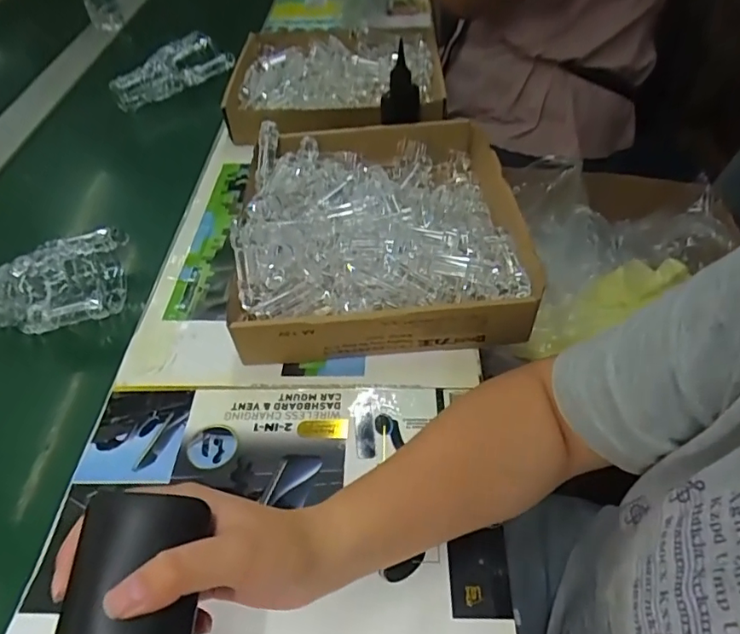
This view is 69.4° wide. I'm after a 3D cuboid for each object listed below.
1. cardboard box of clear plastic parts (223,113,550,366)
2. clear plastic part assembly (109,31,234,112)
[{"bbox_3d":[0.009,-0.108,0.576,0.293,0.082,0.323,-7,48,-1],"label":"cardboard box of clear plastic parts"},{"bbox_3d":[-0.332,-0.414,0.904,0.203,0.069,0.055,-29,51,-19],"label":"clear plastic part assembly"}]

